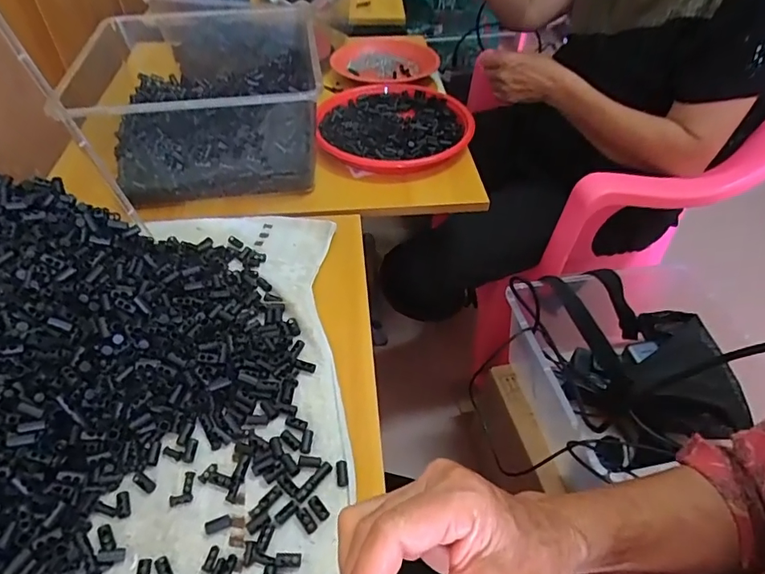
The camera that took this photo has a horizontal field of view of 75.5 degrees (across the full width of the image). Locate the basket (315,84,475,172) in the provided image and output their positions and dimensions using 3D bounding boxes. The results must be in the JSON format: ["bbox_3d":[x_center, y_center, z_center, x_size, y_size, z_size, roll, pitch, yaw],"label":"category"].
[{"bbox_3d":[0.016,-0.251,0.774,0.236,0.035,0.251,0,46,-2],"label":"basket"}]

